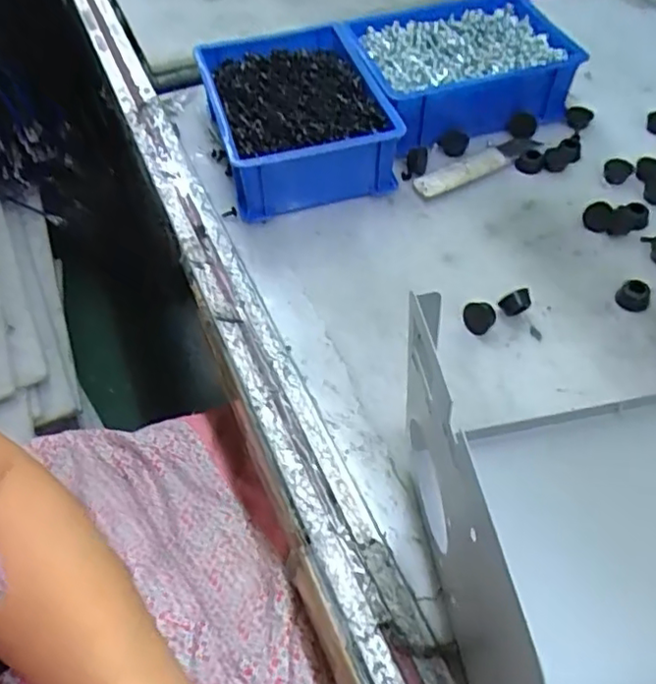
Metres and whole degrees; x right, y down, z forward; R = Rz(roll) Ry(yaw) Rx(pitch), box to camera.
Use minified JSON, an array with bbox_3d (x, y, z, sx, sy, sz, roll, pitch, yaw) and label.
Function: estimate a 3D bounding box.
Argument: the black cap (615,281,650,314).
[{"bbox_3d":[0.230,-0.034,0.481,0.020,0.014,0.022,-1,52,2],"label":"black cap"}]

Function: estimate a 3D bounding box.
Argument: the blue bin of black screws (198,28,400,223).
[{"bbox_3d":[-0.031,-0.209,0.590,0.146,0.070,0.200,-13,53,-8],"label":"blue bin of black screws"}]

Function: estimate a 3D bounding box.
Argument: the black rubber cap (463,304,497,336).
[{"bbox_3d":[0.111,-0.017,0.471,0.023,0.021,0.016,11,54,11],"label":"black rubber cap"}]

